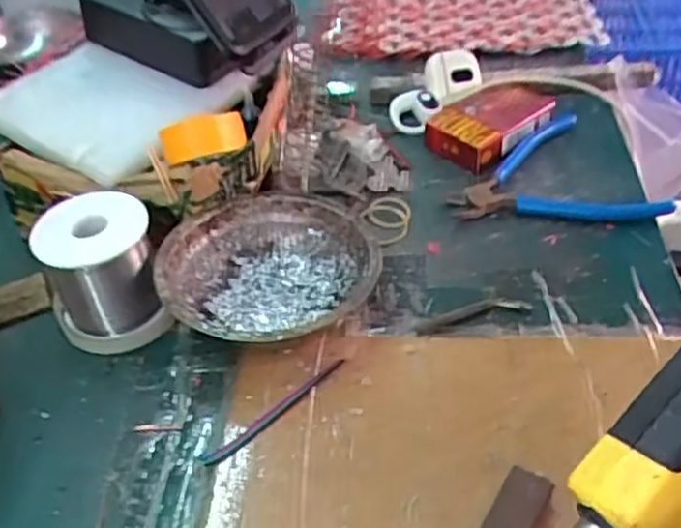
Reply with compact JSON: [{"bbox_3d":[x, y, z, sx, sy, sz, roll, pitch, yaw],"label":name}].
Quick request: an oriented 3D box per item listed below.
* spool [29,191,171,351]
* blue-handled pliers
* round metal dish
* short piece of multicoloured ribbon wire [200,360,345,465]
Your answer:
[{"bbox_3d":[-0.142,0.006,0.432,0.068,0.074,0.068,-4,40,3],"label":"spool"},{"bbox_3d":[0.145,-0.070,0.525,0.139,0.011,0.122,-6,40,0],"label":"blue-handled pliers"},{"bbox_3d":[-0.040,0.010,0.434,0.124,0.045,0.125,-4,40,3],"label":"round metal dish"},{"bbox_3d":[-0.033,0.078,0.384,0.094,0.004,0.012,-31,46,-27],"label":"short piece of multicoloured ribbon wire"}]

